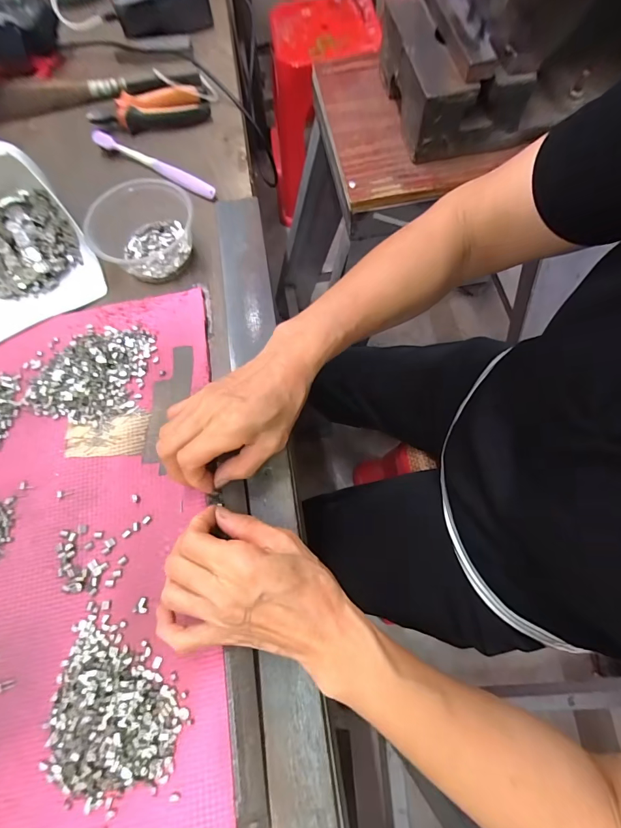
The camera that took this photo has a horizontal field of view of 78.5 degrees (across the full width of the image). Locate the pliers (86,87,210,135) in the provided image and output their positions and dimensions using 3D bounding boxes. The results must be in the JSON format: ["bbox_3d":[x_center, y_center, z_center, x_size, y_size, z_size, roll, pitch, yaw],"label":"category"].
[{"bbox_3d":[-0.206,-0.391,0.486,0.144,0.021,0.042,-12,69,0],"label":"pliers"}]

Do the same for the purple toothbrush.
[{"bbox_3d":[-0.188,-0.304,0.458,0.180,0.019,0.015,29,74,14],"label":"purple toothbrush"}]

